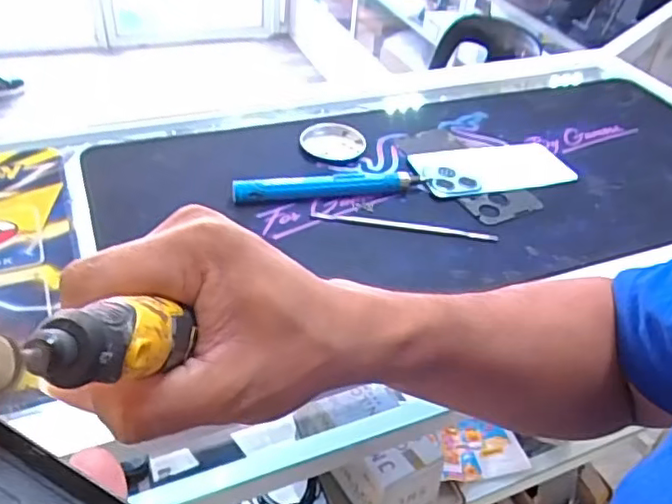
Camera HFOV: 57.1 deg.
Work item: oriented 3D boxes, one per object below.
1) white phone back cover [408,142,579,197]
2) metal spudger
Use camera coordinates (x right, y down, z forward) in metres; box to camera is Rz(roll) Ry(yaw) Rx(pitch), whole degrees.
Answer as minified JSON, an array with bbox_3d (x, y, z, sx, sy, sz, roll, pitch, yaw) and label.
[{"bbox_3d":[0.159,-0.088,0.633,0.164,0.013,0.079,-9,43,-17],"label":"white phone back cover"},{"bbox_3d":[0.060,-0.024,0.545,0.164,0.008,0.010,8,40,2],"label":"metal spudger"}]

